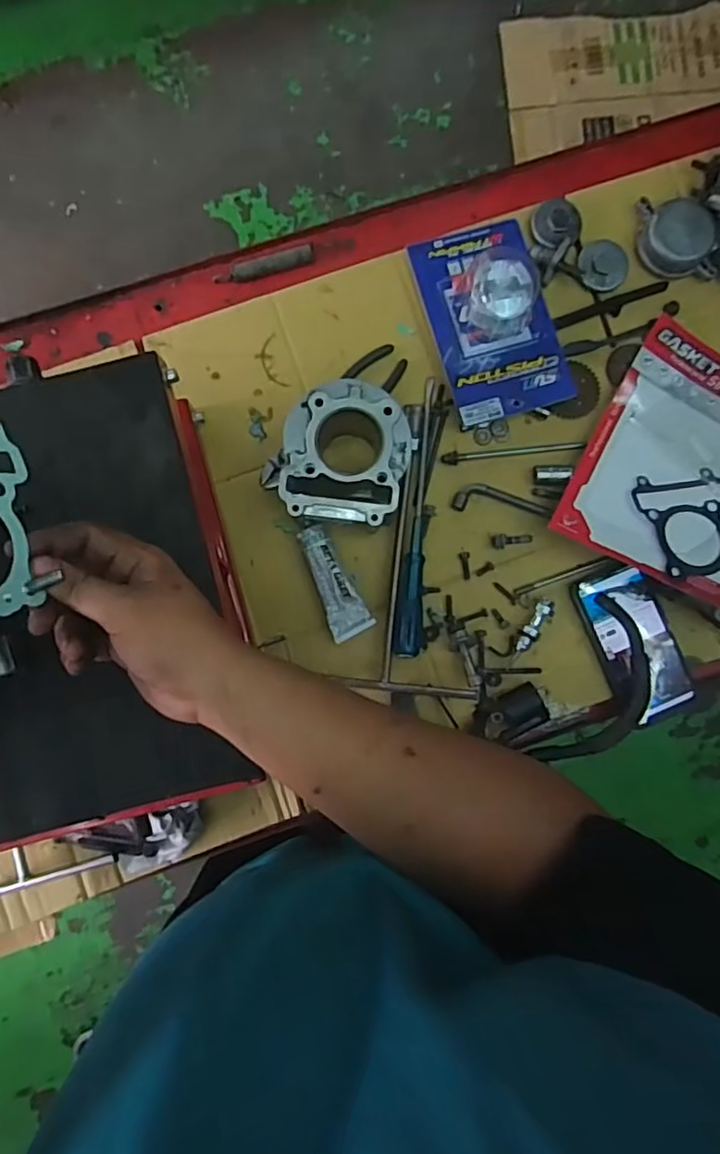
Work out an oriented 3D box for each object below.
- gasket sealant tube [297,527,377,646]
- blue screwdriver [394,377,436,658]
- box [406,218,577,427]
[{"bbox_3d":[-0.024,0.004,0.657,0.042,0.023,0.117,-19,89,-2],"label":"gasket sealant tube"},{"bbox_3d":[0.058,-0.063,0.659,0.026,0.022,0.285,4,88,-2],"label":"blue screwdriver"},{"bbox_3d":[0.137,-0.267,0.649,0.121,0.062,0.201,-15,89,-2],"label":"box"}]

